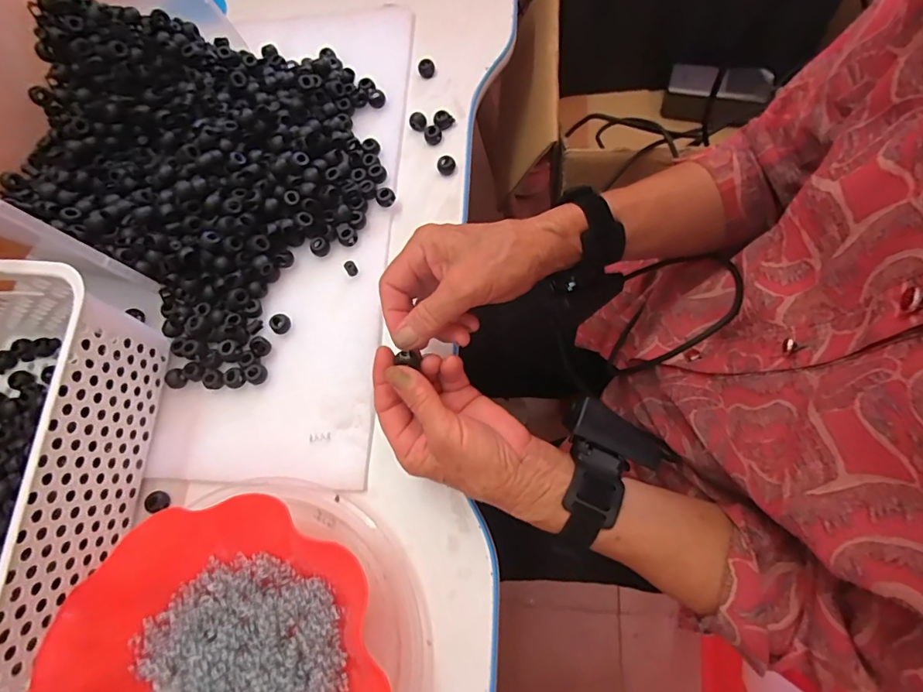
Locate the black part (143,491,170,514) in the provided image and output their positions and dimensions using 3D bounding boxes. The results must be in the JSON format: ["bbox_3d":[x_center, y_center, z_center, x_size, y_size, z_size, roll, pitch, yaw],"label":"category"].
[{"bbox_3d":[-0.248,0.127,0.386,0.019,0.012,0.017,-2,71,0],"label":"black part"}]

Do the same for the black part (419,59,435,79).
[{"bbox_3d":[-0.037,-0.294,0.501,0.017,0.012,0.018,-2,71,0],"label":"black part"}]

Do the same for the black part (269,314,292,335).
[{"bbox_3d":[-0.158,-0.020,0.413,0.017,0.007,0.017,0,71,1],"label":"black part"}]

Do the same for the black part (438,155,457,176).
[{"bbox_3d":[-0.014,-0.174,0.459,0.018,0.014,0.016,-2,71,0],"label":"black part"}]

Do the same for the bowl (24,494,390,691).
[{"bbox_3d":[-0.160,0.216,0.308,0.205,0.058,0.220,0,71,1],"label":"bowl"}]

